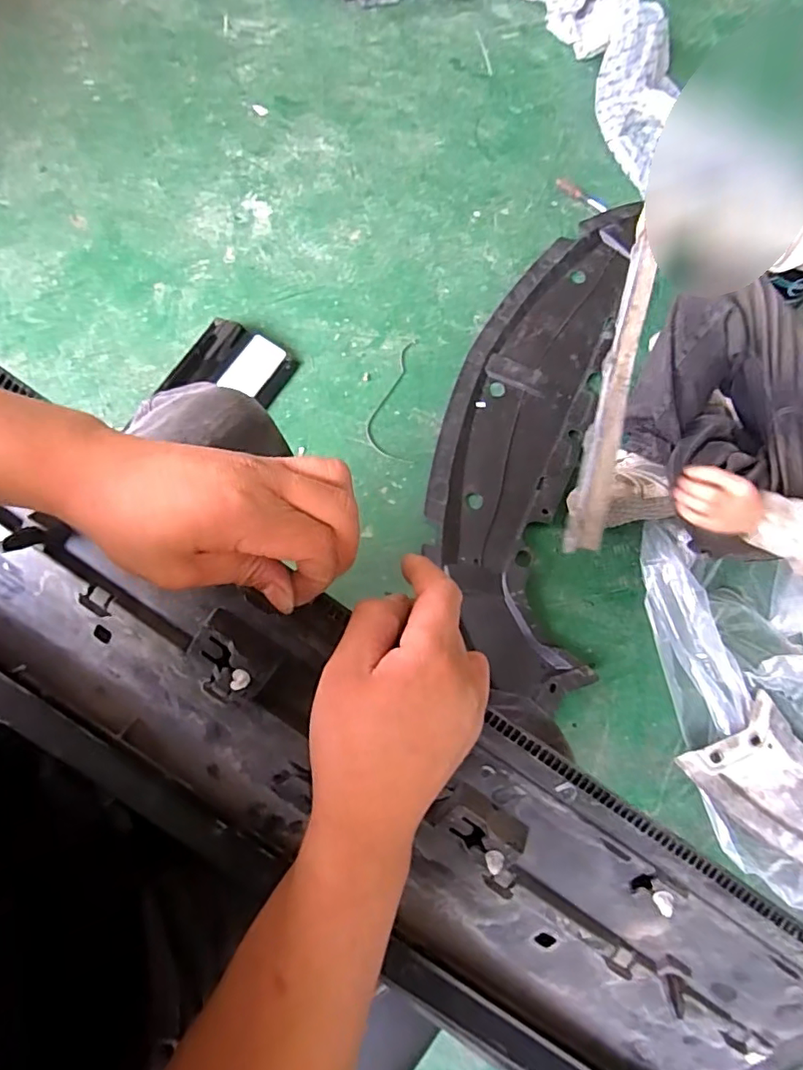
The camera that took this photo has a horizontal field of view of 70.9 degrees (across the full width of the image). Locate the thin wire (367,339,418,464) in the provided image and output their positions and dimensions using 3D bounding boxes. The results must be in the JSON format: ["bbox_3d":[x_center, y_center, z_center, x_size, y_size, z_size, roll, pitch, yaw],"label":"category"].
[{"bbox_3d":[-0.020,-0.291,1.200,0.096,0.007,0.302,3,71,-2],"label":"thin wire"}]

